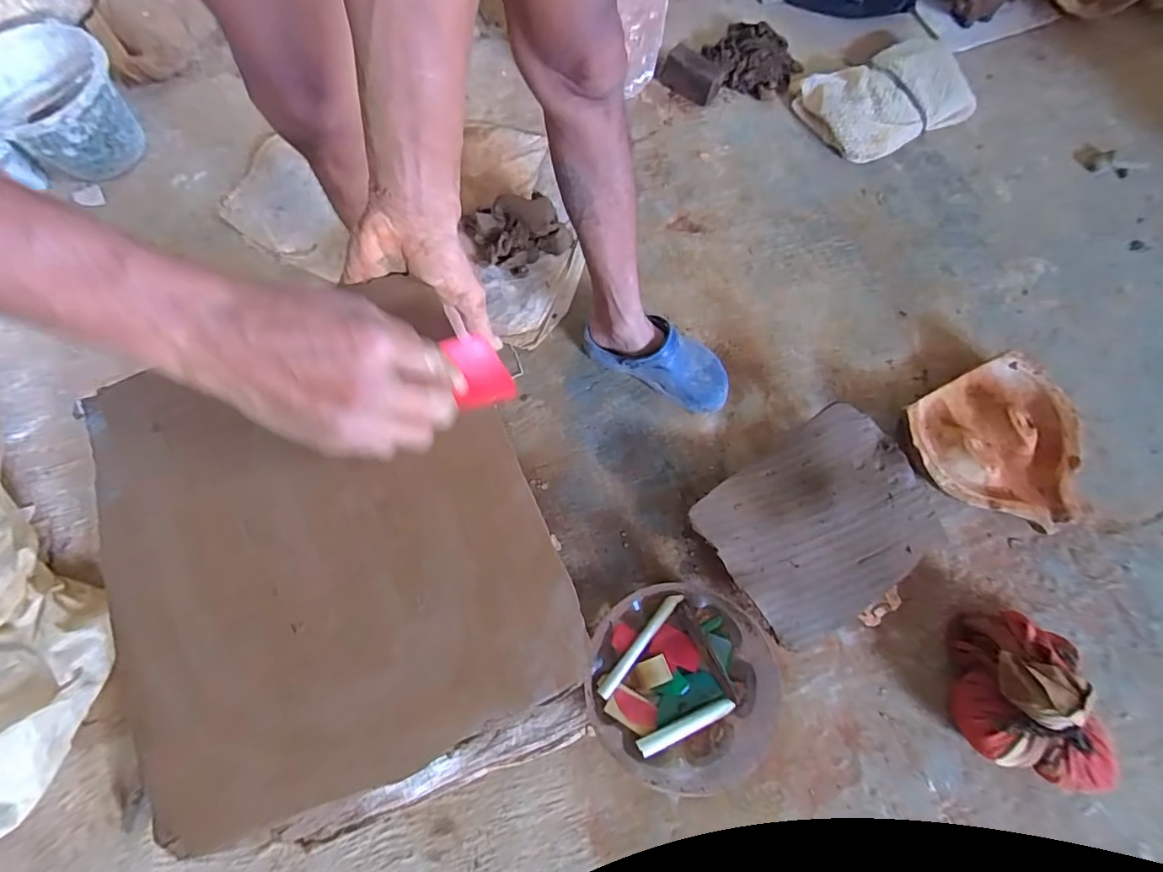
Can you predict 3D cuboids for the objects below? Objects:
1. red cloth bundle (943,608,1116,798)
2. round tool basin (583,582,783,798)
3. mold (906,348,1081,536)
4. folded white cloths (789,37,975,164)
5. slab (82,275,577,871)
[{"bbox_3d":[0.598,0.341,0.677,0.169,0.138,0.185,0,73,0],"label":"red cloth bundle"},{"bbox_3d":[0.134,0.333,0.707,0.249,0.075,0.241,0,73,0],"label":"round tool basin"},{"bbox_3d":[0.658,0.027,0.822,0.262,0.060,0.257,-26,75,-8],"label":"mold"},{"bbox_3d":[0.625,-0.696,1.057,0.361,0.044,0.236,-21,74,-6],"label":"folded white cloths"},{"bbox_3d":[-0.167,0.059,0.337,0.252,0.026,0.306,-25,75,-7],"label":"slab"}]

